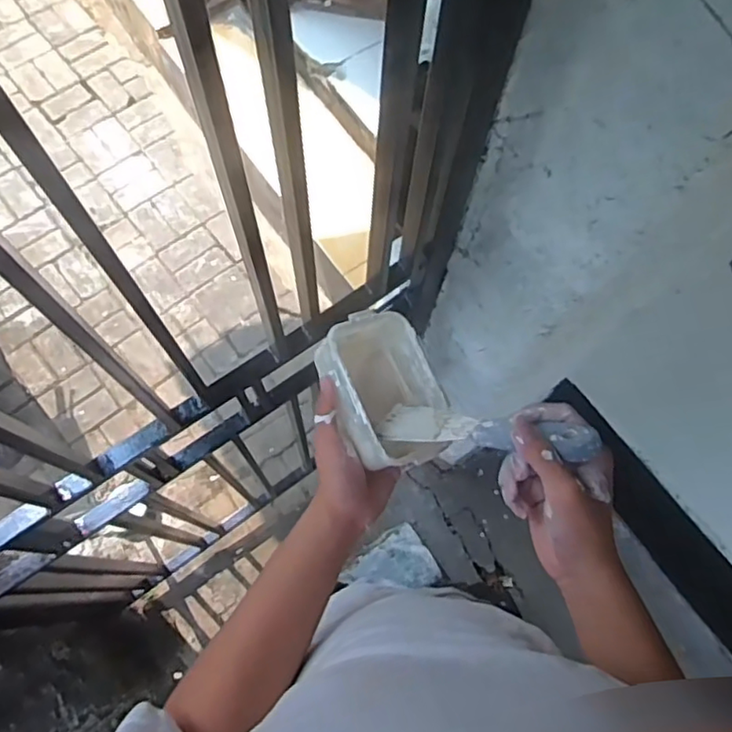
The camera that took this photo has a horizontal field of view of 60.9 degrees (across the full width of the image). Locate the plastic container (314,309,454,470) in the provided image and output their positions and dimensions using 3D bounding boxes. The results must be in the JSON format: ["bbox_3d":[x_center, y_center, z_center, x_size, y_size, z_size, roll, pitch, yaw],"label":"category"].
[{"bbox_3d":[0.018,0.023,0.585,0.099,0.084,0.140,-20,73,-9],"label":"plastic container"}]

